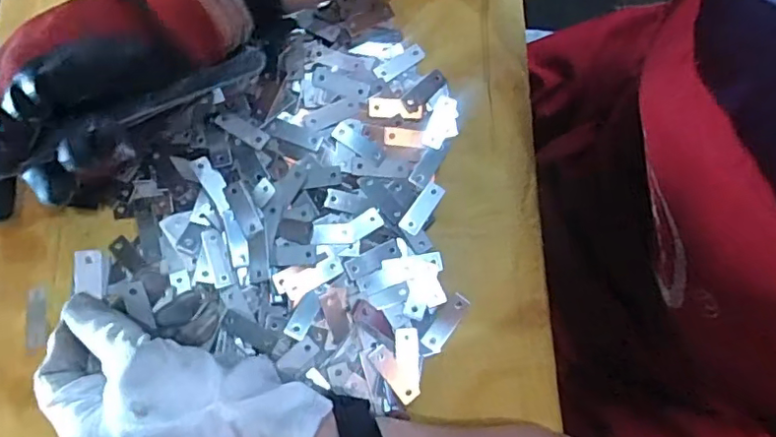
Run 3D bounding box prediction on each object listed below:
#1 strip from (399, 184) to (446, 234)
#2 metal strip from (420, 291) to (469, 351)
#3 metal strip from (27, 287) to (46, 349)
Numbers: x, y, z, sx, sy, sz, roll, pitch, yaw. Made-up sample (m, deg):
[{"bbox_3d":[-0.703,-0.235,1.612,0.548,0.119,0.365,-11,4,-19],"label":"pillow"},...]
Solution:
[{"bbox_3d":[0.021,-0.006,0.353,0.013,0.004,0.034,33,78,7],"label":"strip"},{"bbox_3d":[0.034,0.060,0.334,0.013,0.004,0.036,33,78,7],"label":"metal strip"},{"bbox_3d":[-0.205,0.058,0.335,0.009,0.004,0.035,-6,77,-3],"label":"metal strip"}]

